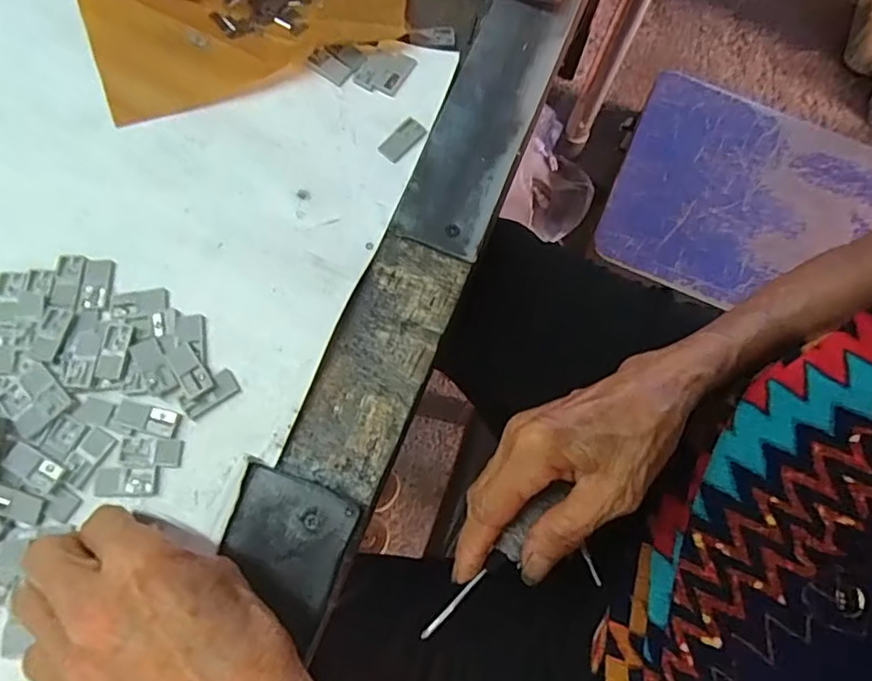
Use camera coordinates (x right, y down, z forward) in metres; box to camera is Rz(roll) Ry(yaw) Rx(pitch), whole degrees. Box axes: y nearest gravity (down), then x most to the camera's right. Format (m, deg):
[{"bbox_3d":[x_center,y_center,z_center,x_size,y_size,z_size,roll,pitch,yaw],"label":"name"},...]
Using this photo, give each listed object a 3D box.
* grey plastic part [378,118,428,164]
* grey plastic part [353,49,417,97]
[{"bbox_3d":[-0.019,-0.119,0.351,0.015,0.004,0.029,42,75,11],"label":"grey plastic part"},{"bbox_3d":[-0.031,-0.164,0.363,0.028,0.004,0.031,28,73,6],"label":"grey plastic part"}]

